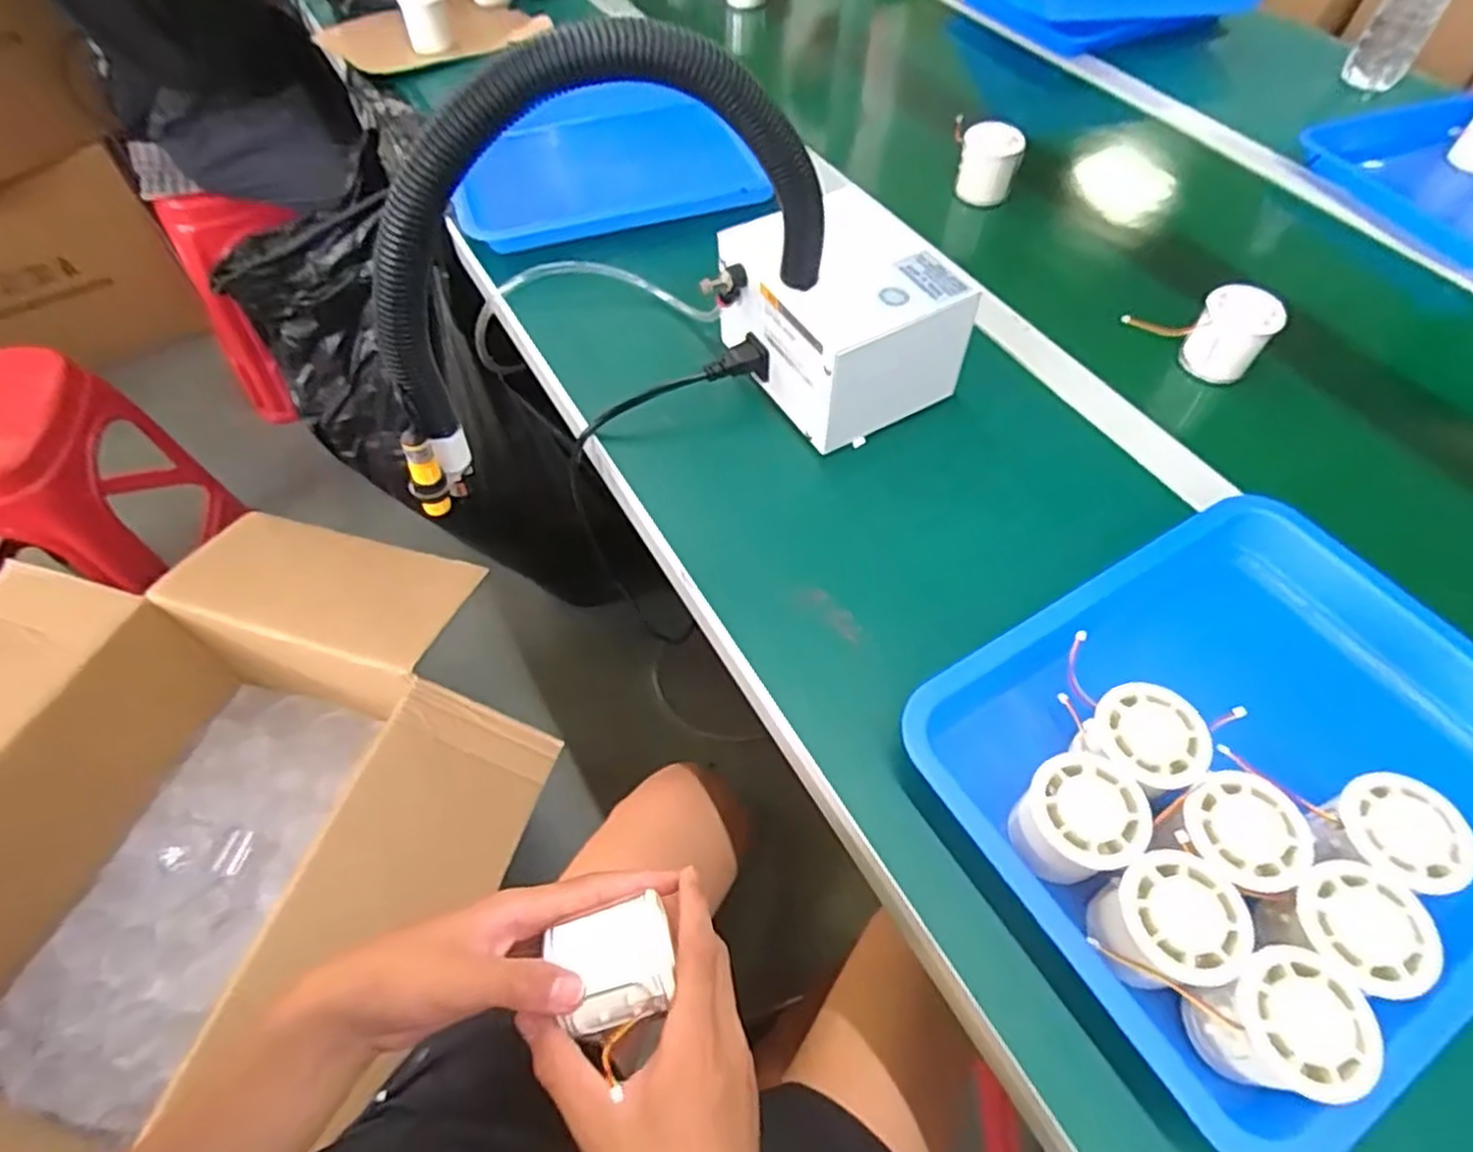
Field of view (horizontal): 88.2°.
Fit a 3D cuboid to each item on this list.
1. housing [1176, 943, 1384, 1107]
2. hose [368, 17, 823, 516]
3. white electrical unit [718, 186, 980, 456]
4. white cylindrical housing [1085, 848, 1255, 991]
[{"bbox_3d":[0.249,0.208,0.351,0.057,0.049,0.055,0,55,0],"label":"housing"},{"bbox_3d":[-0.088,-0.189,0.481,0.305,0.262,0.044,-24,59,-16],"label":"hose"},{"bbox_3d":[0.076,-0.204,0.597,0.129,0.104,0.166,-29,60,-19],"label":"white electrical unit"},{"bbox_3d":[0.209,0.175,0.380,0.061,0.055,0.057,0,55,0],"label":"white cylindrical housing"}]

